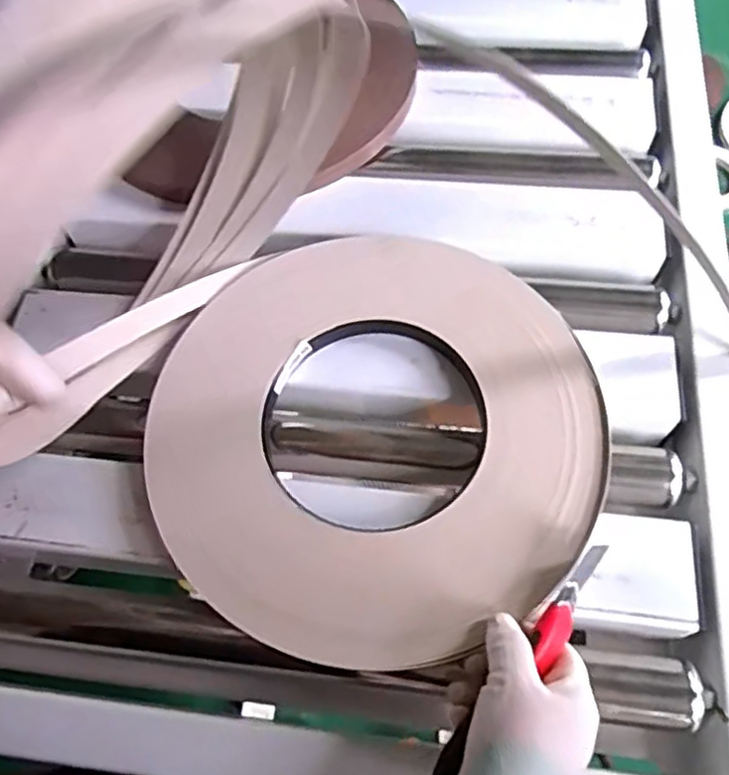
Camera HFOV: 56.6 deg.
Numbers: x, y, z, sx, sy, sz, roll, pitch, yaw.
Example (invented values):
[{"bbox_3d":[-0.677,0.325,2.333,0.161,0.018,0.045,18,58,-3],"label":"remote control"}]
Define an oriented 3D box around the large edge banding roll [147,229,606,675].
[{"bbox_3d":[0.008,0.023,0.548,0.343,0.027,0.369,-2,64,3],"label":"large edge banding roll"}]

